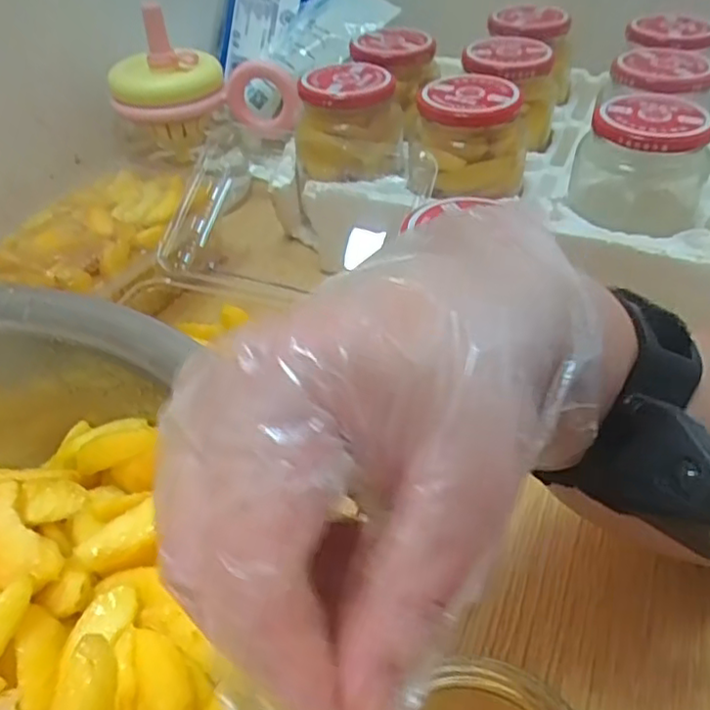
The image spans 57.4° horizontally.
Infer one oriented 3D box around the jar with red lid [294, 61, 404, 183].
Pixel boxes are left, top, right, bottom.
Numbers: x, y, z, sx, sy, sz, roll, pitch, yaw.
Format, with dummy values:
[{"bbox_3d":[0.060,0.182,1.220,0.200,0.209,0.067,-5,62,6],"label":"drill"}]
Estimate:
[{"bbox_3d":[-0.003,-0.169,0.476,0.075,0.065,0.078,-1,42,1],"label":"jar with red lid"}]

